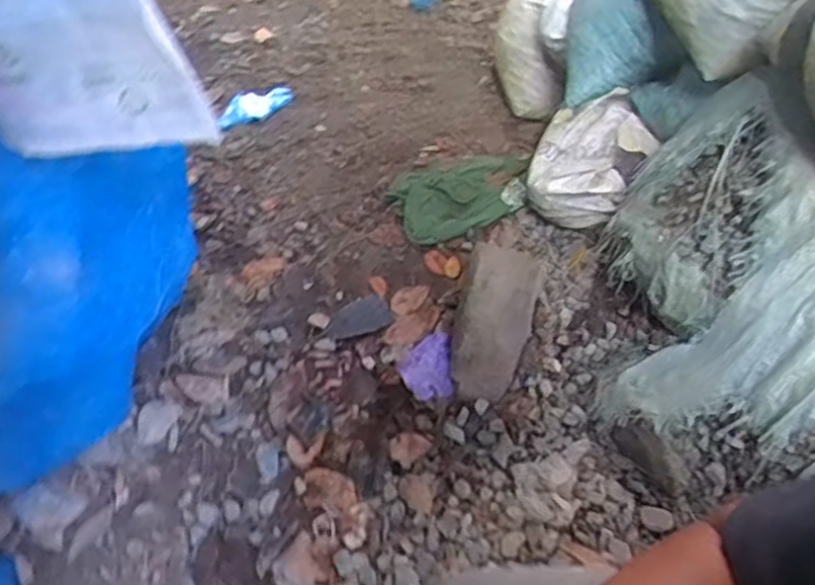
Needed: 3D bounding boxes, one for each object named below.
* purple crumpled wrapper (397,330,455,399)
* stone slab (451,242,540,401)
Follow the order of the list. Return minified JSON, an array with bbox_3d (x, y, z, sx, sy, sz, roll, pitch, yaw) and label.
[{"bbox_3d":[0.027,0.104,1.104,0.079,0.042,0.131,-4,49,2],"label":"purple crumpled wrapper"},{"bbox_3d":[0.123,0.045,1.064,0.112,0.062,0.228,12,88,15],"label":"stone slab"}]

